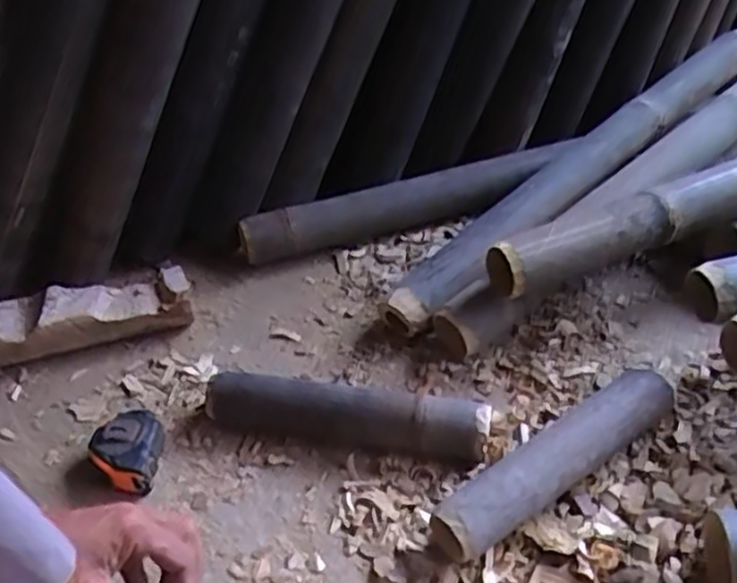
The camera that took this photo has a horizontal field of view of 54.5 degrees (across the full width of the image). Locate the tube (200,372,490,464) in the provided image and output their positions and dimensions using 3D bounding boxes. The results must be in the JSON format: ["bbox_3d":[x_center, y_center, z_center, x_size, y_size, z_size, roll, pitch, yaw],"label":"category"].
[{"bbox_3d":[-0.021,0.109,0.629,0.248,0.050,0.047,3,41,10],"label":"tube"}]

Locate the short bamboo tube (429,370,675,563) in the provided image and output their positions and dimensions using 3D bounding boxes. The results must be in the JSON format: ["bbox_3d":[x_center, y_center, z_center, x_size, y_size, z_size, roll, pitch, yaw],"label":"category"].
[{"bbox_3d":[0.150,0.133,0.578,0.237,0.051,0.057,-28,45,-25],"label":"short bamboo tube"}]

